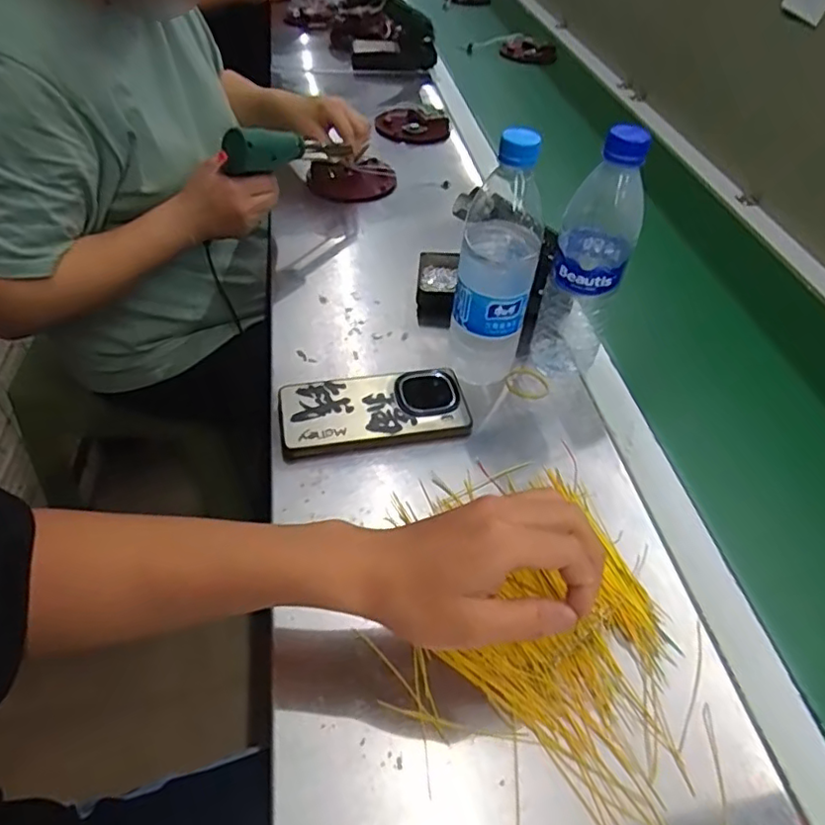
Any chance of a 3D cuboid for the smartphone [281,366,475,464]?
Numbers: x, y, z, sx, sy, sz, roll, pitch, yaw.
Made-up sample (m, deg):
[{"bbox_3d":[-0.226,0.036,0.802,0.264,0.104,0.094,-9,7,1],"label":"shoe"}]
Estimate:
[{"bbox_3d":[-0.034,-0.002,0.536,0.162,0.016,0.083,-5,47,-10],"label":"smartphone"}]

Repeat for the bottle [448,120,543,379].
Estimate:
[{"bbox_3d":[0.070,-0.118,0.510,0.061,0.225,0.057,8,46,2],"label":"bottle"}]

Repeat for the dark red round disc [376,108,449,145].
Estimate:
[{"bbox_3d":[0.002,-0.446,0.946,0.106,0.027,0.072,12,47,6],"label":"dark red round disc"}]

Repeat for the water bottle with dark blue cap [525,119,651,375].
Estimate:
[{"bbox_3d":[0.151,-0.126,0.524,0.065,0.224,0.063,16,47,9],"label":"water bottle with dark blue cap"}]

